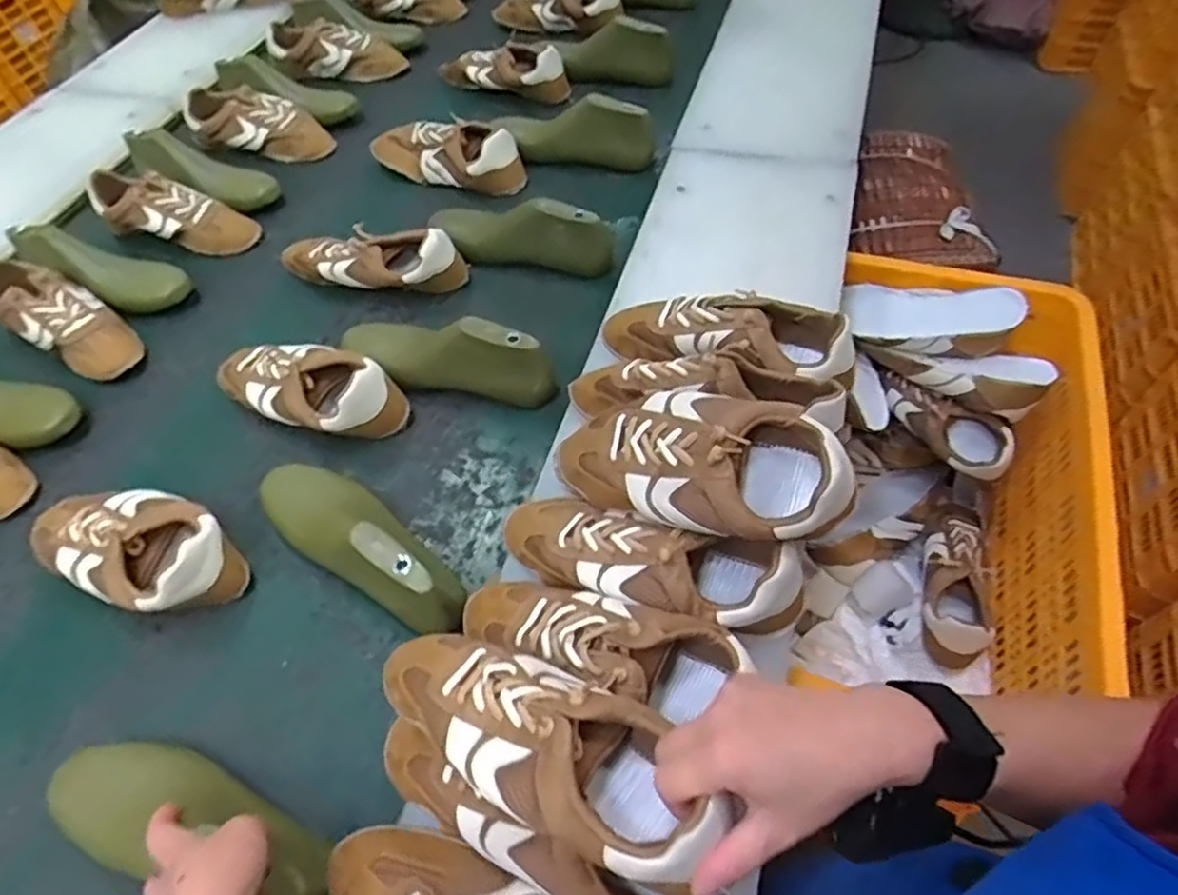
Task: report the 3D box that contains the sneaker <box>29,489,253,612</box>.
[{"bbox_3d":[-0.427,0.089,0.634,0.224,0.071,0.102,20,59,17],"label":"sneaker"}]

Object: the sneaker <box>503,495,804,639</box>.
[{"bbox_3d":[0.041,0.087,0.529,0.242,0.079,0.079,17,59,16],"label":"sneaker"}]

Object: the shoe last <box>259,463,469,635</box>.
[{"bbox_3d":[-0.208,0.073,0.604,0.244,0.077,0.077,32,63,23],"label":"shoe last"}]

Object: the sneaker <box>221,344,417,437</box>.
[{"bbox_3d":[-0.305,-0.067,0.728,0.233,0.075,0.089,20,59,17],"label":"sneaker"}]

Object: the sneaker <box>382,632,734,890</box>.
[{"bbox_3d":[-0.028,0.171,0.404,0.224,0.078,0.084,21,59,28],"label":"sneaker"}]

